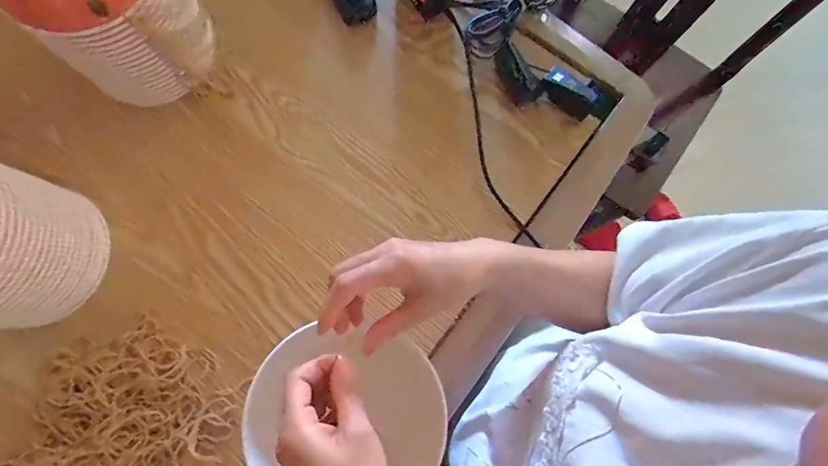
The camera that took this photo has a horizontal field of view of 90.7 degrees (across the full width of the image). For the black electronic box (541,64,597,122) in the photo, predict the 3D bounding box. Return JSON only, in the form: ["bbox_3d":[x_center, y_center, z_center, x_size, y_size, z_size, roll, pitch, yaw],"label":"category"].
[{"bbox_3d":[0.196,-0.177,0.520,0.071,0.027,0.031,39,80,7],"label":"black electronic box"}]

